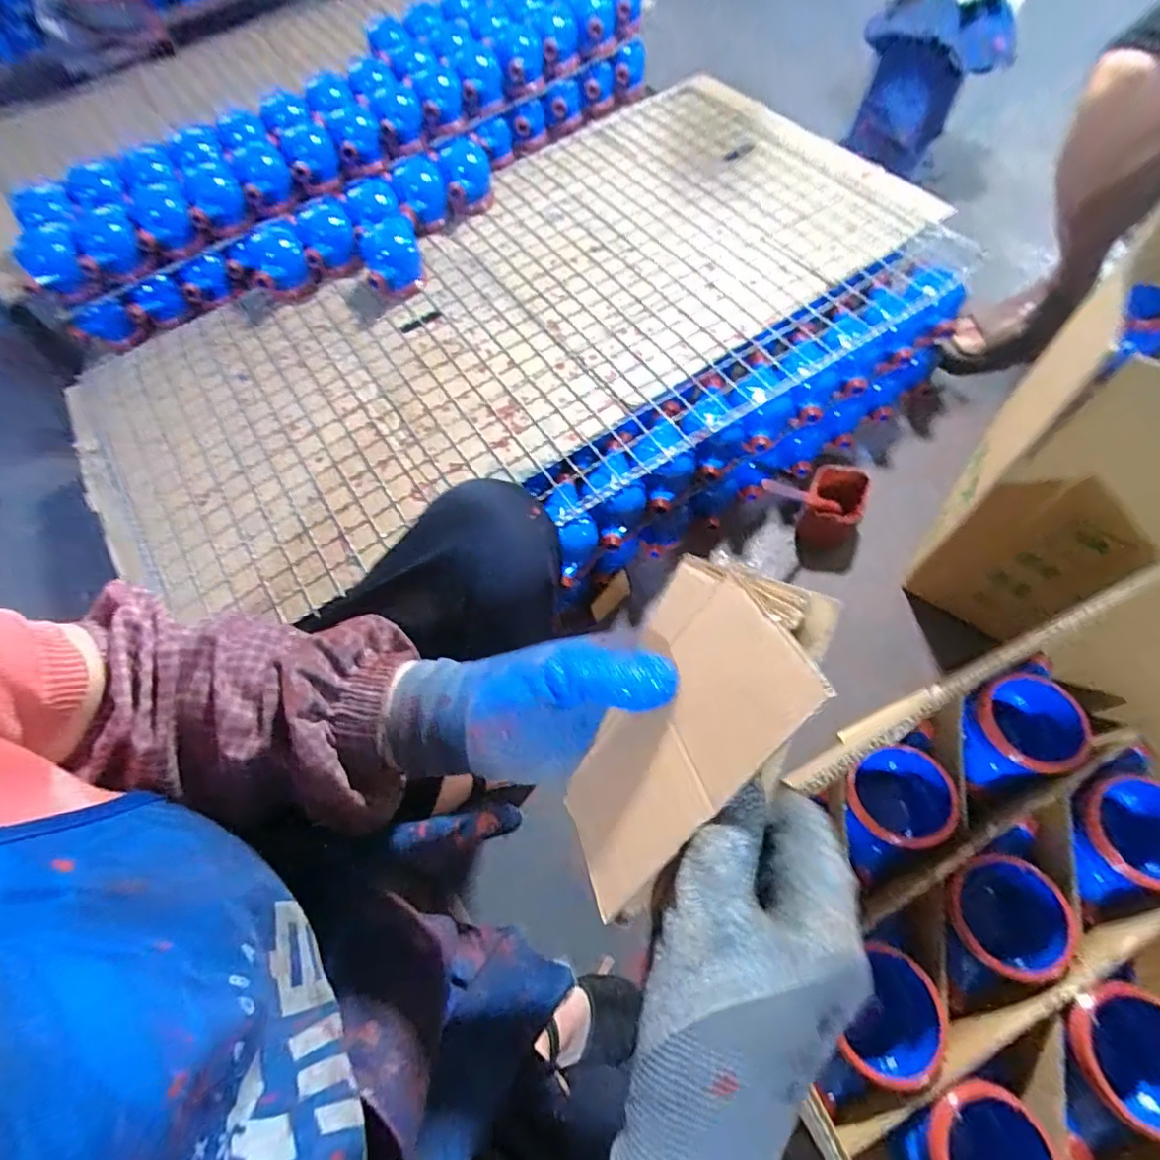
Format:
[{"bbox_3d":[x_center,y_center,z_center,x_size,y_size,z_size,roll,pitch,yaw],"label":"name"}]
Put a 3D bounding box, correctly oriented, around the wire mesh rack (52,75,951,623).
[{"bbox_3d":[-0.102,-0.413,0.842,1.217,0.050,0.587,-35,70,-12],"label":"wire mesh rack"}]

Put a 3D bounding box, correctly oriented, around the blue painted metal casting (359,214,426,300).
[{"bbox_3d":[-0.280,-0.482,0.839,0.083,0.087,0.073,-16,64,-3],"label":"blue painted metal casting"}]

